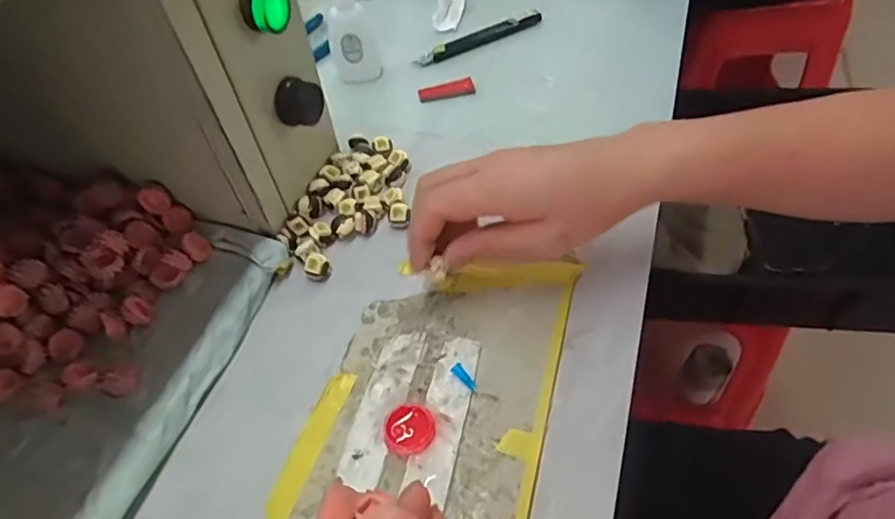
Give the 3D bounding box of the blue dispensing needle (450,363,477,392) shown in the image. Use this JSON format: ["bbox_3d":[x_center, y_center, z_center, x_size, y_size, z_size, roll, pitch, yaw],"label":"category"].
[{"bbox_3d":[0.010,0.066,0.314,0.018,0.005,0.007,36,61,28],"label":"blue dispensing needle"}]

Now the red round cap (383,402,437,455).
[{"bbox_3d":[-0.020,0.090,0.297,0.028,0.007,0.026,-2,51,2],"label":"red round cap"}]

